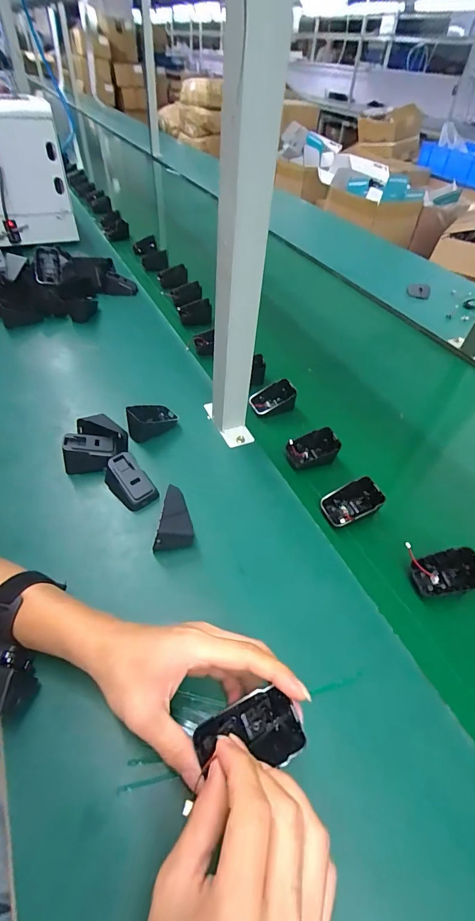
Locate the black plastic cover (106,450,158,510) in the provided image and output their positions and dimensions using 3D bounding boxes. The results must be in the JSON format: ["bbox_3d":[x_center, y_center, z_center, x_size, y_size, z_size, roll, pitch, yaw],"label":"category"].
[{"bbox_3d":[-0.137,0.026,0.469,0.045,0.040,0.071,-35,58,-29],"label":"black plastic cover"}]

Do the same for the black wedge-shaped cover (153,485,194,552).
[{"bbox_3d":[-0.076,0.067,0.435,0.043,0.051,0.063,-7,49,-10],"label":"black wedge-shaped cover"}]

